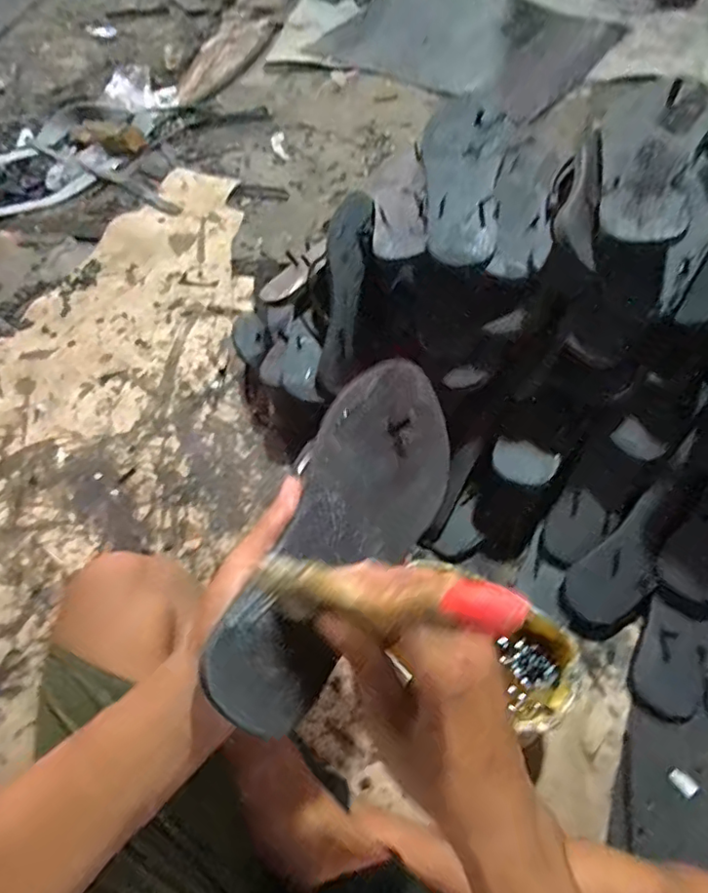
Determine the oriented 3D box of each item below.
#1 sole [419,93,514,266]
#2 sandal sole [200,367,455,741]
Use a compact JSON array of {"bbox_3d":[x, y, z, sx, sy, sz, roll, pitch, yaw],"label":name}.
[{"bbox_3d":[0.121,-0.298,0.623,0.092,0.016,0.231,5,71,8],"label":"sole"},{"bbox_3d":[-0.002,0.053,0.362,0.099,0.011,0.249,38,62,-17],"label":"sandal sole"}]

